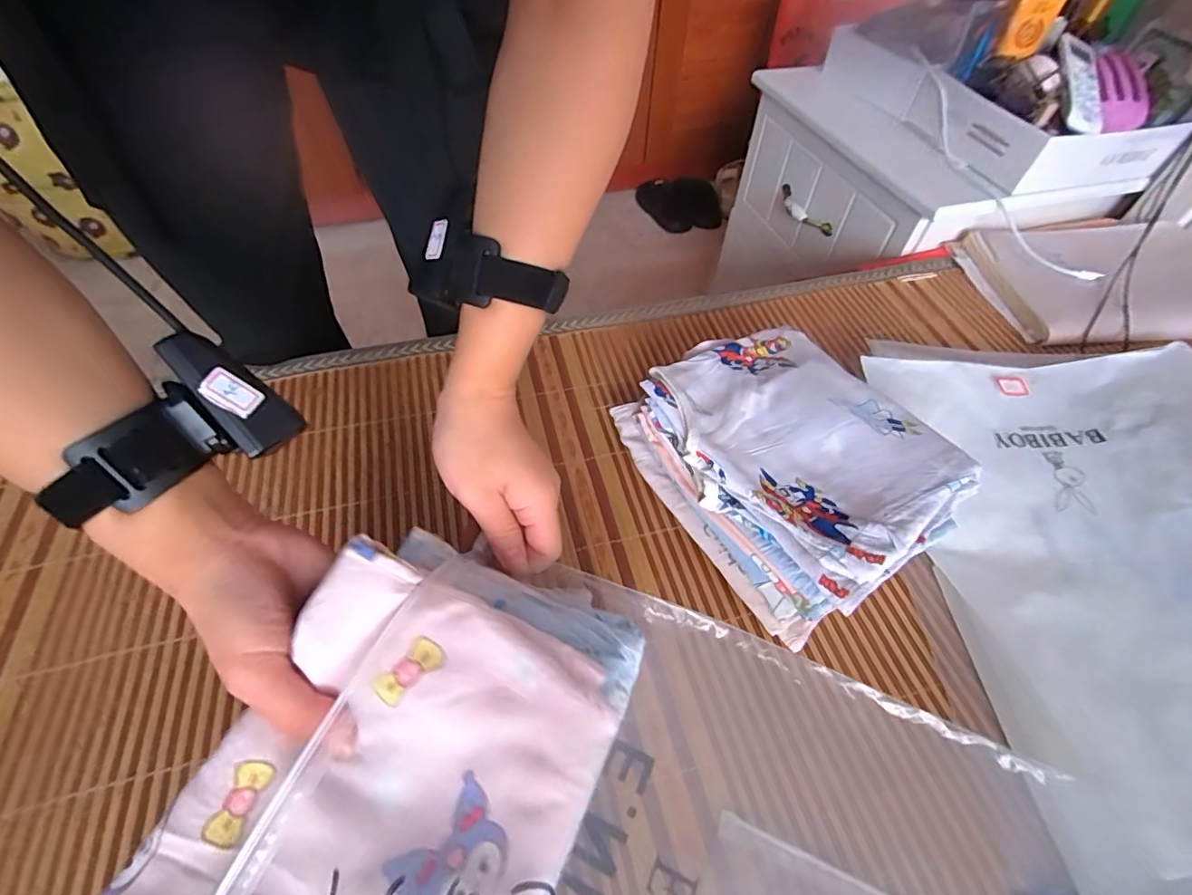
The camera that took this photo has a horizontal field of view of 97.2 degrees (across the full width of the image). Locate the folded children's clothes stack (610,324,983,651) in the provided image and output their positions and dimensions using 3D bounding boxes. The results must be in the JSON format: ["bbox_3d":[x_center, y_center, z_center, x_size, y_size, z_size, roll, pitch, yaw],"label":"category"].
[{"bbox_3d":[0.141,0.005,0.407,0.175,0.074,0.225,-26,58,-20],"label":"folded children's clothes stack"}]

